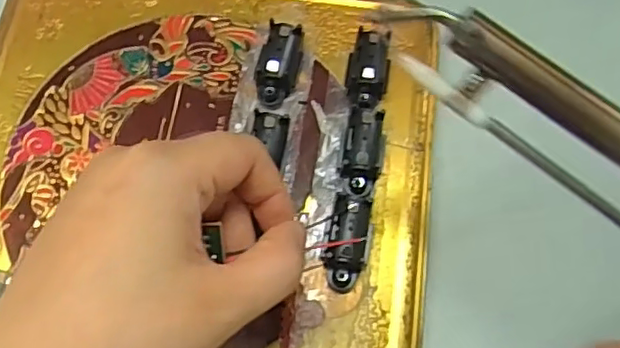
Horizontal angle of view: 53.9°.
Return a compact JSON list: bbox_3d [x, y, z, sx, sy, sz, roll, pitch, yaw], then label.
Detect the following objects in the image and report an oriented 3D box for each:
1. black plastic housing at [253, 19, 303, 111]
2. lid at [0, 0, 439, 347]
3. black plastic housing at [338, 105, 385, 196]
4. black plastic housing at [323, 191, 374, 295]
[{"bbox_3d":[-0.013,-0.046,0.254,0.015,0.015,0.035,11,71,3],"label":"black plastic housing"},{"bbox_3d":[-0.050,0.022,0.235,0.191,0.015,0.234,6,71,1],"label":"lid"},{"bbox_3d":[0.021,-0.010,0.242,0.016,0.015,0.035,8,71,2],"label":"black plastic housing"},{"bbox_3d":[0.014,0.025,0.230,0.015,0.015,0.037,10,71,3],"label":"black plastic housing"}]

